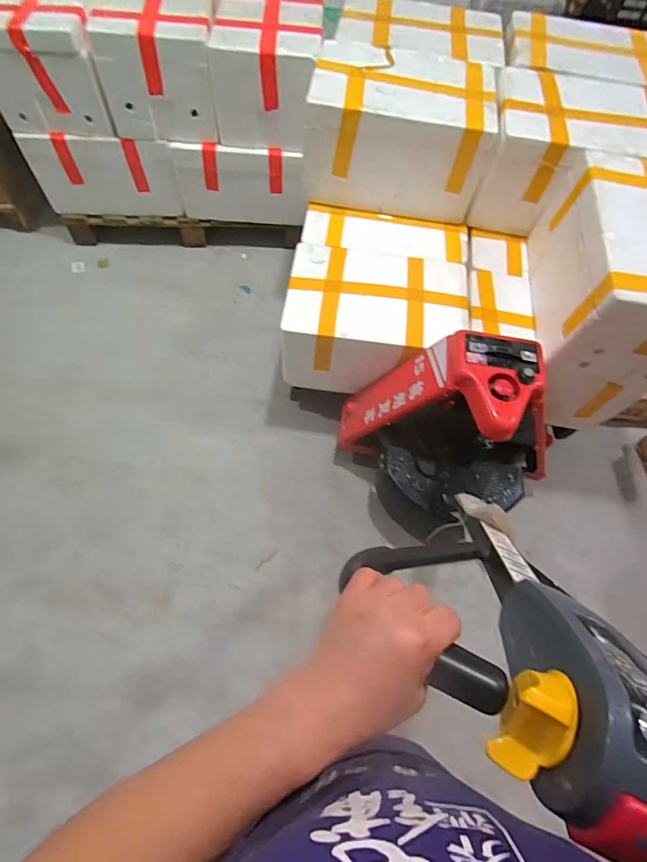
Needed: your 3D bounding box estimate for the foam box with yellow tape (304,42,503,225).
[{"bbox_3d":[0.236,-0.926,1.317,0.527,0.282,0.377,9,62,2],"label":"foam box with yellow tape"}]

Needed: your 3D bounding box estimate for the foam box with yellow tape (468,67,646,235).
[{"bbox_3d":[0.776,-0.842,1.320,0.568,0.331,0.364,7,62,1],"label":"foam box with yellow tape"}]

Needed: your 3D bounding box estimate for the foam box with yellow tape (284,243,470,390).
[{"bbox_3d":[0.155,-0.338,1.323,0.516,0.267,0.344,6,62,0],"label":"foam box with yellow tape"}]

